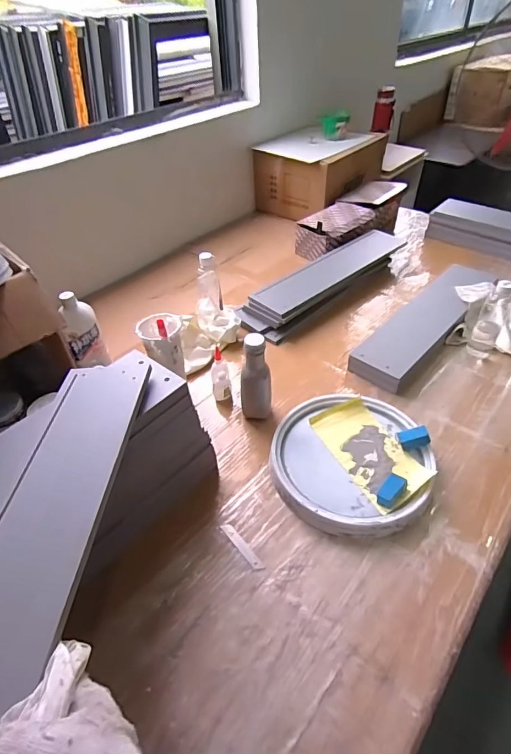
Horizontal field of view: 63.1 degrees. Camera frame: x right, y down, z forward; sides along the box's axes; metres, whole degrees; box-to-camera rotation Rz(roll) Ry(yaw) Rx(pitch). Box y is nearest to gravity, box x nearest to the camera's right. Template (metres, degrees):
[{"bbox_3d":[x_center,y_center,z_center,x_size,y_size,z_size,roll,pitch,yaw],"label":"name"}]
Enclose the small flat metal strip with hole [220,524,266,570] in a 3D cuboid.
[{"bbox_3d":[-0.022,0.280,0.689,0.020,0.008,0.097,-32,50,-27],"label":"small flat metal strip with hole"}]

